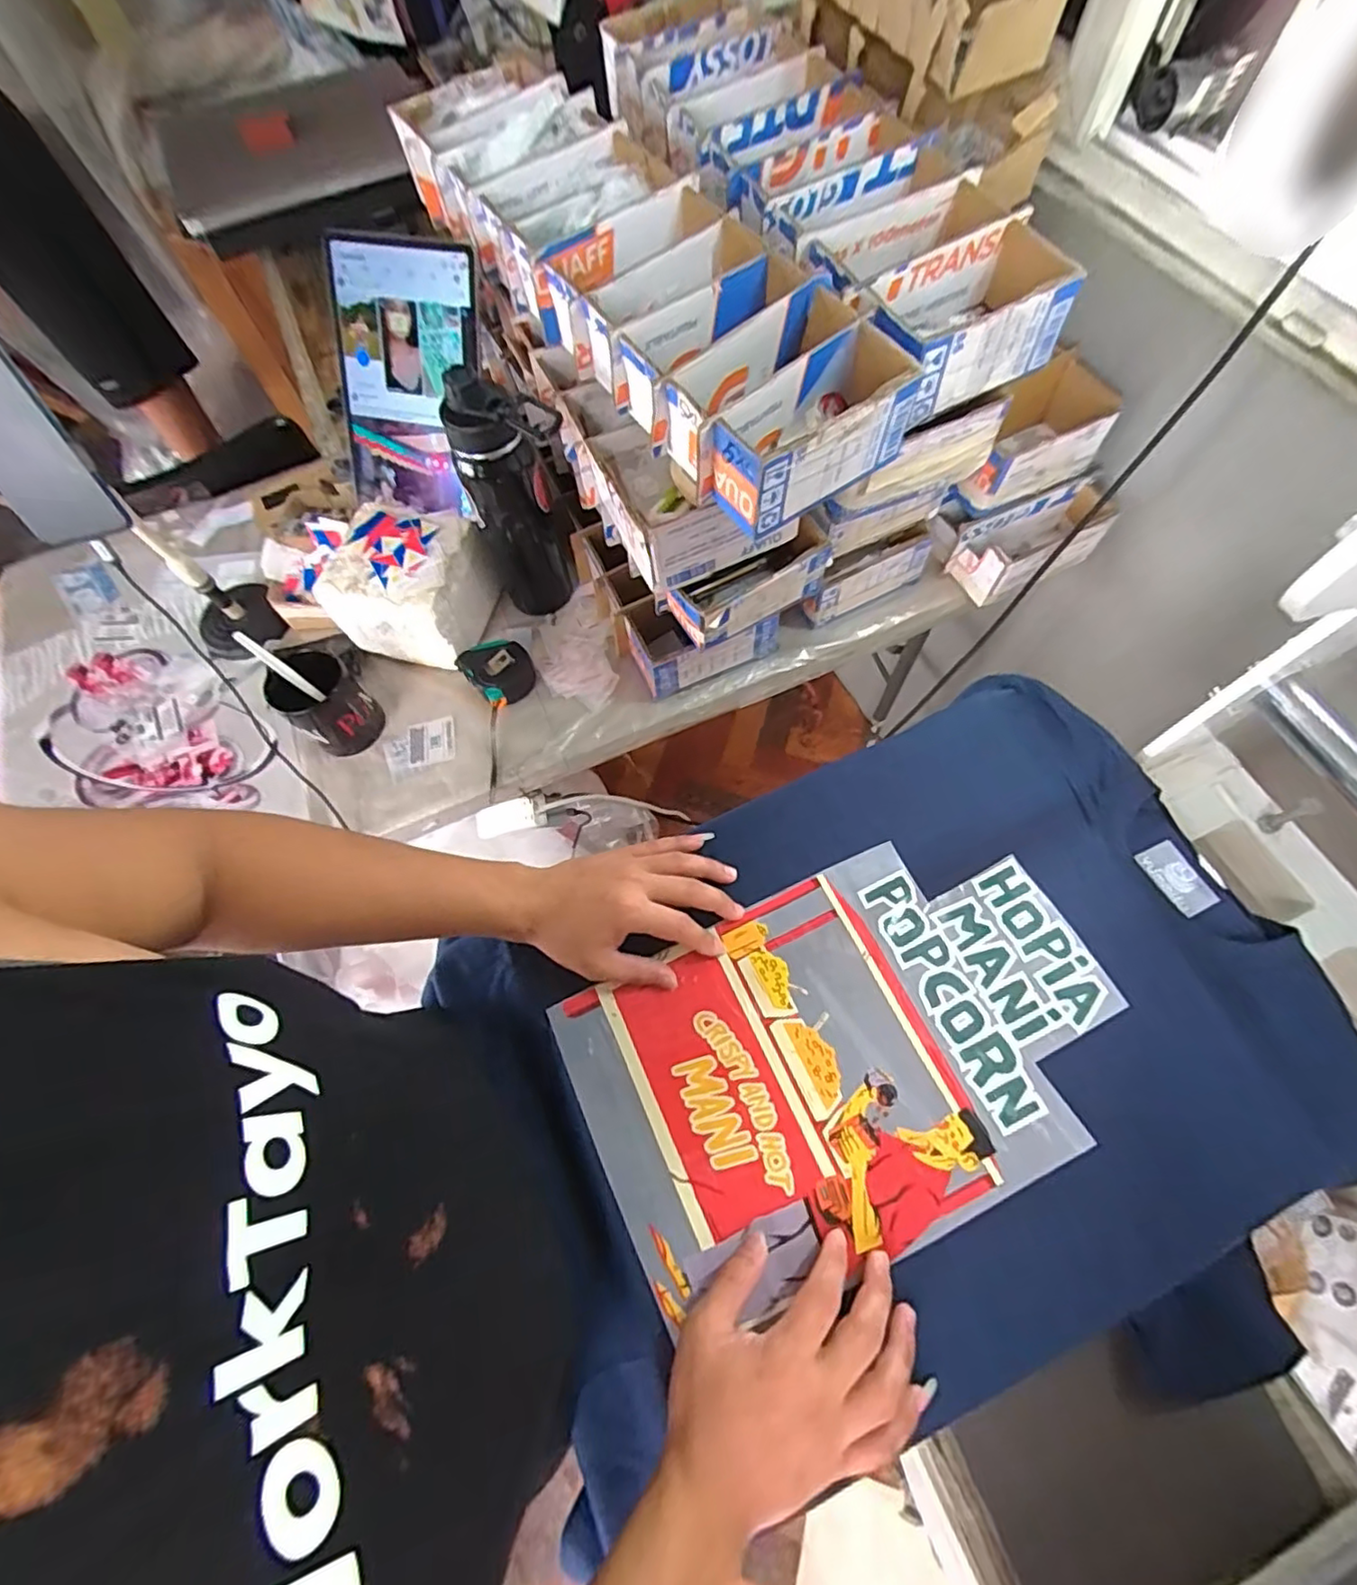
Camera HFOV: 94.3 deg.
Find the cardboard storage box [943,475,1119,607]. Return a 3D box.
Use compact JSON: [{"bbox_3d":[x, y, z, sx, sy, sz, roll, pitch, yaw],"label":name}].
[{"bbox_3d":[0.420,-0.298,0.750,0.174,0.076,0.075,-26,68,-8],"label":"cardboard storage box"}]

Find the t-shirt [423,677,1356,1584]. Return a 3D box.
[{"bbox_3d":[0.169,0.194,0.469,0.601,0.026,0.443,-27,69,-9],"label":"t-shirt"}]

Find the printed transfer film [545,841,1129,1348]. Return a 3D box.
[{"bbox_3d":[0.126,0.189,0.465,0.383,0.005,0.239,-25,68,-7],"label":"printed transfer film"}]

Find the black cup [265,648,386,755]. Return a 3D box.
[{"bbox_3d":[-0.392,-0.099,0.707,0.085,0.095,0.081,-1,67,2],"label":"black cup"}]

